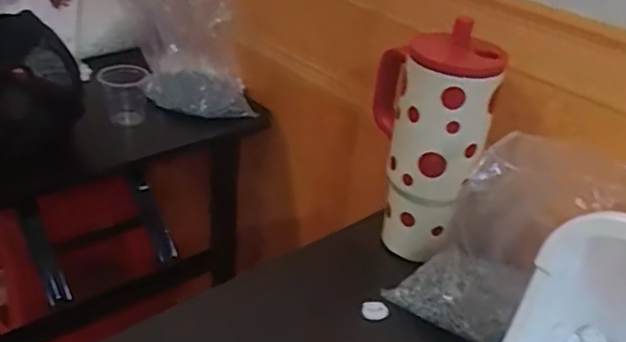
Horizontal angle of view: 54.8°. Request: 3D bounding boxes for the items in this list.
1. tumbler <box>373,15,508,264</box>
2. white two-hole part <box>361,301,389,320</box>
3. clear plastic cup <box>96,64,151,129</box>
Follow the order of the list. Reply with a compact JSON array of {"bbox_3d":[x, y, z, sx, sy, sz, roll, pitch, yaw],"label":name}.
[{"bbox_3d":[0.107,-0.028,0.581,0.099,0.210,0.105,7,32,3],"label":"tumbler"},{"bbox_3d":[0.055,0.124,0.541,0.023,0.009,0.015,1,32,-7],"label":"white two-hole part"},{"bbox_3d":[-0.257,-0.104,0.819,0.055,0.063,0.068,6,35,2],"label":"clear plastic cup"}]

